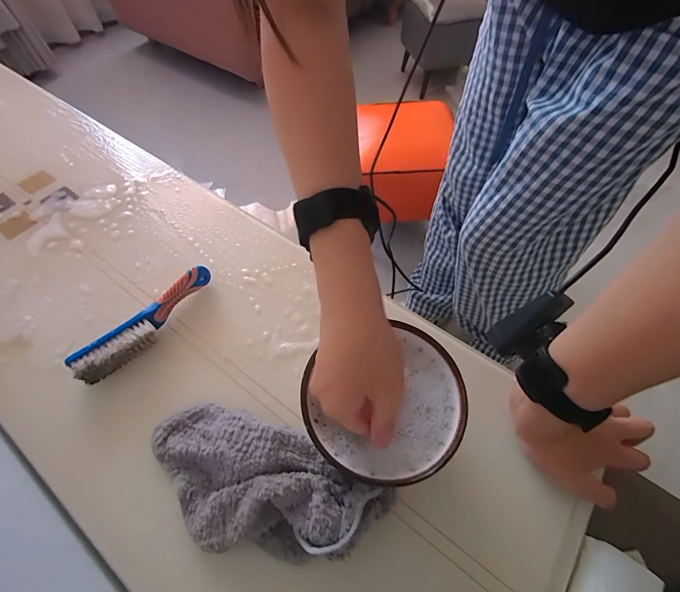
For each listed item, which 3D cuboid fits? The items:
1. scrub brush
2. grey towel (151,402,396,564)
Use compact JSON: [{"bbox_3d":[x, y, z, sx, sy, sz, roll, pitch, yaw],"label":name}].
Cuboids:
[{"bbox_3d":[-0.197,0.029,0.367,0.029,0.035,0.155,35,64,21],"label":"scrub brush"},{"bbox_3d":[-0.074,0.150,0.279,0.203,0.042,0.096,18,61,12],"label":"grey towel"}]

